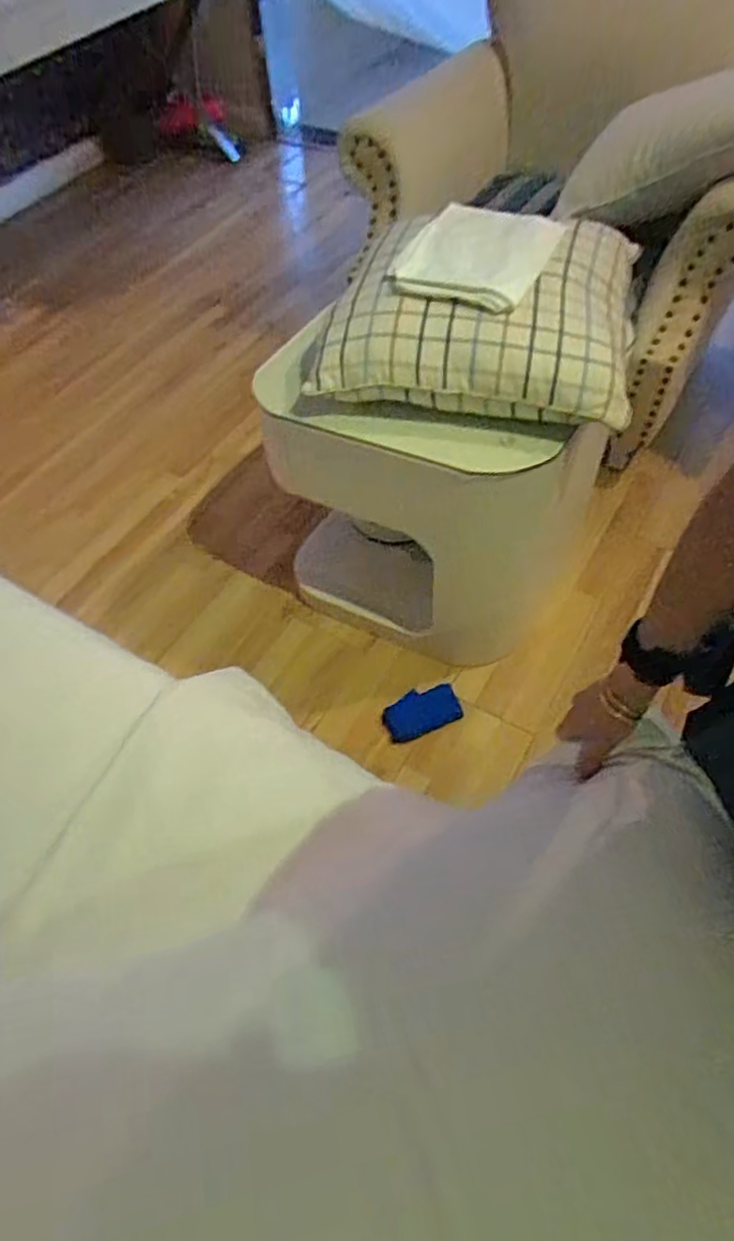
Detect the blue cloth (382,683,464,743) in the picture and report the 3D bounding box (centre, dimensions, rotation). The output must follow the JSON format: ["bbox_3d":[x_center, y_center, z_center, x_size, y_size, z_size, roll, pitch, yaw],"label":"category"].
[{"bbox_3d":[0.111,0.187,1.399,0.158,0.007,0.089,-19,67,-6],"label":"blue cloth"}]

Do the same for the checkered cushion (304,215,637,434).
[{"bbox_3d":[0.191,-0.504,1.104,0.474,0.139,0.421,12,57,11],"label":"checkered cushion"}]

